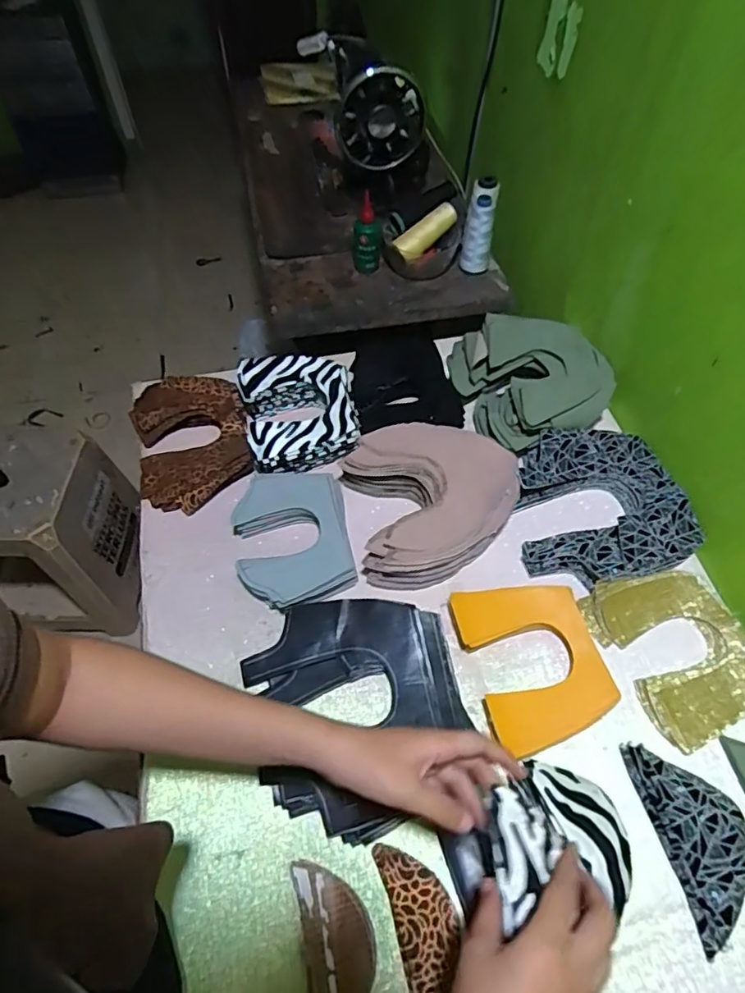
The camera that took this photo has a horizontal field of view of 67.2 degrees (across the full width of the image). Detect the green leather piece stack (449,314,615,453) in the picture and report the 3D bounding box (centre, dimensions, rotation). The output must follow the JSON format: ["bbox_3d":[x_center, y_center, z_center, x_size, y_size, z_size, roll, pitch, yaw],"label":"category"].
[{"bbox_3d":[0.207,-0.150,0.710,0.176,0.063,0.170,-13,58,-9],"label":"green leather piece stack"}]

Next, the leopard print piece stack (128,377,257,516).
[{"bbox_3d":[-0.223,-0.072,0.697,0.134,0.041,0.176,-15,58,-10],"label":"leopard print piece stack"}]

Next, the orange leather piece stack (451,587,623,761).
[{"bbox_3d":[0.153,0.157,0.542,0.119,0.029,0.152,-11,58,-8],"label":"orange leather piece stack"}]

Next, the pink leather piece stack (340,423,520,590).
[{"bbox_3d":[0.068,0.002,0.632,0.178,0.059,0.174,-9,57,-6],"label":"pink leather piece stack"}]

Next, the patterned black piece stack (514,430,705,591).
[{"bbox_3d":[0.255,0.010,0.639,0.186,0.043,0.182,-8,57,-5],"label":"patterned black piece stack"}]

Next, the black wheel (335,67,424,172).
[{"bbox_3d":[0.011,-0.569,0.848,0.130,0.131,0.037,-12,58,-8],"label":"black wheel"}]

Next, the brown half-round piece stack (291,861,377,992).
[{"bbox_3d":[-0.027,0.349,0.434,0.056,0.009,0.117,-10,57,-7],"label":"brown half-round piece stack"}]

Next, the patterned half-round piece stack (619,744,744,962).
[{"bbox_3d":[0.278,0.285,0.475,0.070,0.014,0.146,-10,57,-7],"label":"patterned half-round piece stack"}]

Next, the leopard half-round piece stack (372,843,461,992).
[{"bbox_3d":[0.041,0.335,0.441,0.050,0.010,0.114,-14,58,-10],"label":"leopard half-round piece stack"}]

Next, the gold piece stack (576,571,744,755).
[{"bbox_3d":[0.306,0.147,0.559,0.129,0.026,0.160,-21,59,-13],"label":"gold piece stack"}]

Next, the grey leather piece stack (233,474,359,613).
[{"bbox_3d":[-0.087,0.047,0.615,0.119,0.034,0.151,-9,57,-7],"label":"grey leather piece stack"}]

